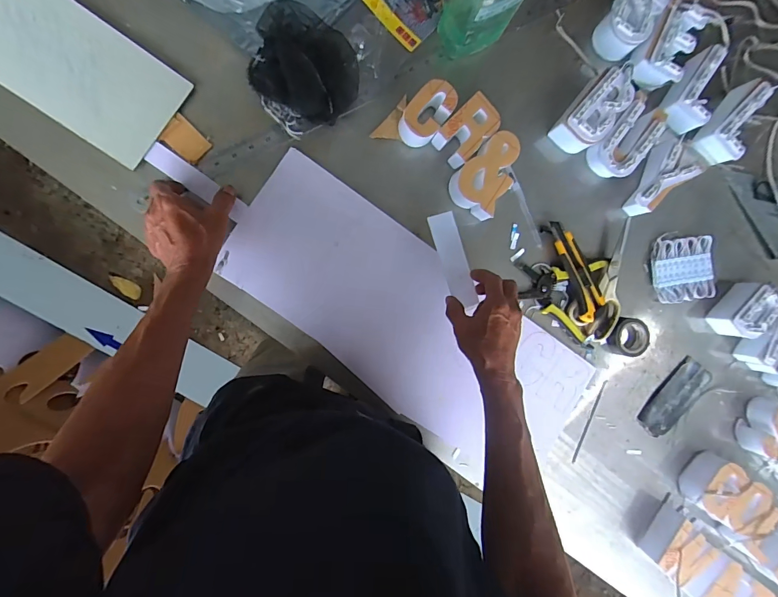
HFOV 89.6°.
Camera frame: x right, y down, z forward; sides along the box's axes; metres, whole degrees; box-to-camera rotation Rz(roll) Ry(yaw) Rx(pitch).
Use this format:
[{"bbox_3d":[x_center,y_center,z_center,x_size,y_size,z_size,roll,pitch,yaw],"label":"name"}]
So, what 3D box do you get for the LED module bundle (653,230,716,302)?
[{"bbox_3d":[0.466,-0.050,0.618,0.093,0.020,0.106,-9,92,-8],"label":"LED module bundle"}]

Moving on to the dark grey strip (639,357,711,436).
[{"bbox_3d":[0.467,0.163,0.639,0.061,0.011,0.139,44,85,-7],"label":"dark grey strip"}]

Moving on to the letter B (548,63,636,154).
[{"bbox_3d":[0.303,-0.275,0.582,0.066,0.061,0.122,41,85,-7],"label":"letter B"}]

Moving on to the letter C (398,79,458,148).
[{"bbox_3d":[0.053,-0.256,0.545,0.053,0.045,0.081,38,86,-7],"label":"letter C"}]

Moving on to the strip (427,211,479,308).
[{"bbox_3d":[0.088,-0.052,0.529,0.041,0.006,0.128,-19,93,-22],"label":"strip"}]

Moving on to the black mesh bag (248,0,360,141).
[{"bbox_3d":[-0.105,-0.293,0.505,0.126,0.076,0.136,12,89,-8],"label":"black mesh bag"}]

